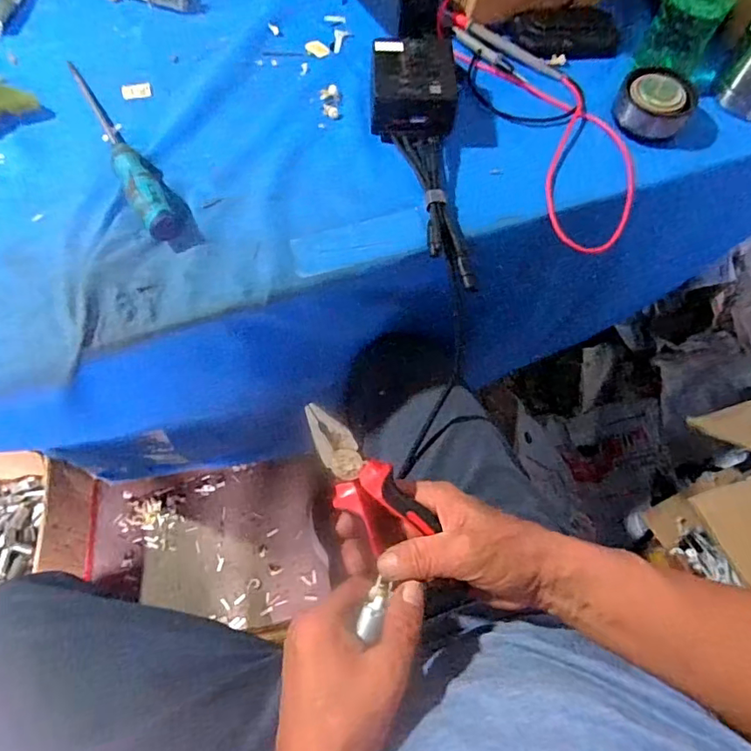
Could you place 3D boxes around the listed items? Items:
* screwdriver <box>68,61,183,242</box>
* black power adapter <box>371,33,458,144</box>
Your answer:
[{"bbox_3d":[-0.224,-0.207,0.461,0.027,0.030,0.228,-28,71,-13],"label":"screwdriver"},{"bbox_3d":[0.035,-0.259,0.489,0.075,0.047,0.090,4,67,0],"label":"black power adapter"}]

